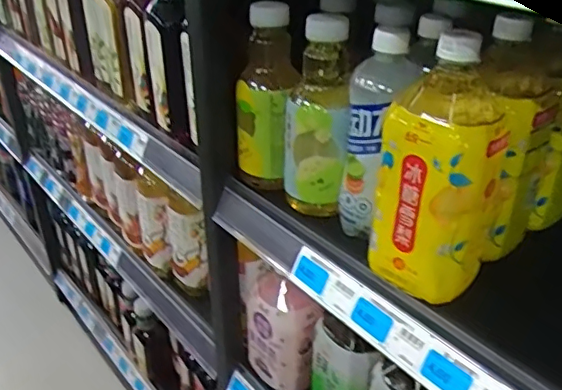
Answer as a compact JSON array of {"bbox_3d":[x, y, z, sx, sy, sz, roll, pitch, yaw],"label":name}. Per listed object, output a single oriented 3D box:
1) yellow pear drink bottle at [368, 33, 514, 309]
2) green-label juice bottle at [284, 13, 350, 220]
[{"bbox_3d":[0.124,-0.018,0.456,0.091,0.202,0.064,15,34,23],"label":"yellow pear drink bottle"},{"bbox_3d":[0.035,-0.068,0.563,0.061,0.199,0.059,1,31,2],"label":"green-label juice bottle"}]

